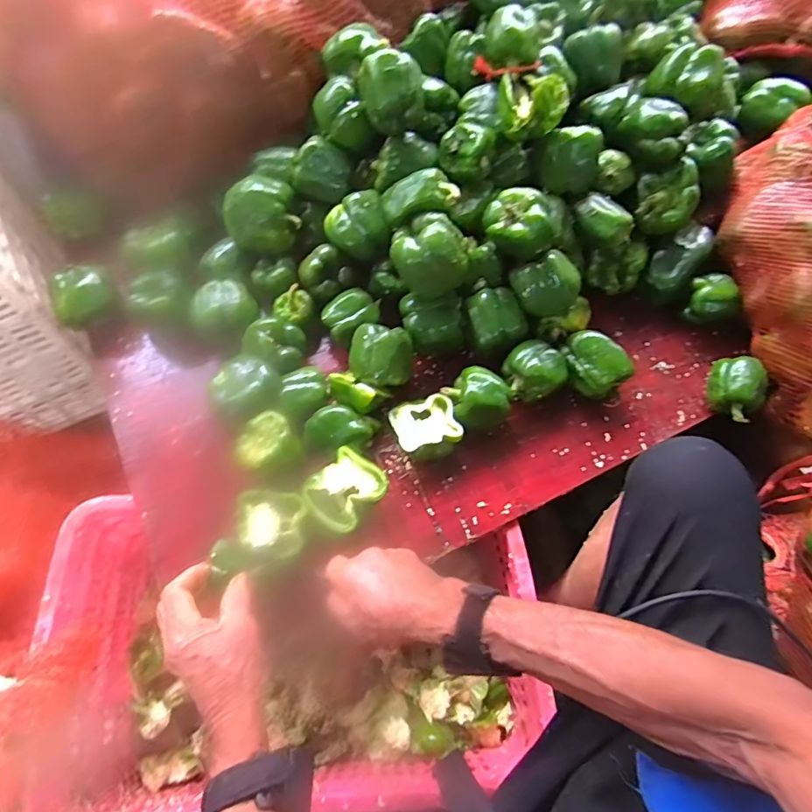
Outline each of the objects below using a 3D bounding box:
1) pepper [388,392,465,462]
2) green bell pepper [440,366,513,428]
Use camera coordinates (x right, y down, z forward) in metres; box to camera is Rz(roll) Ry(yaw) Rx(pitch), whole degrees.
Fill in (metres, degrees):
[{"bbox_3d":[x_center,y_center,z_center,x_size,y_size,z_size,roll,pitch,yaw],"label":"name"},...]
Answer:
[{"bbox_3d":[0.024,0.028,0.613,0.073,0.050,0.074,-14,67,-9],"label":"pepper"},{"bbox_3d":[0.088,-0.010,0.622,0.081,0.069,0.066,-12,67,-8],"label":"green bell pepper"}]

